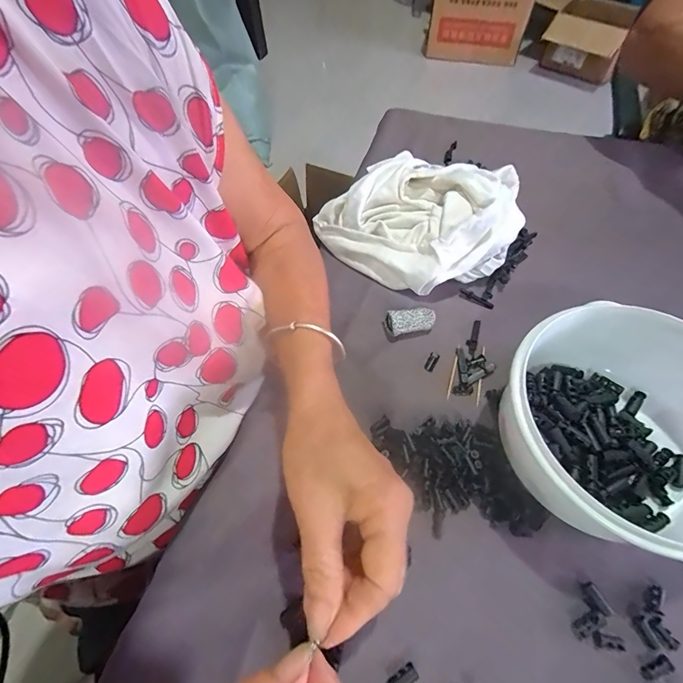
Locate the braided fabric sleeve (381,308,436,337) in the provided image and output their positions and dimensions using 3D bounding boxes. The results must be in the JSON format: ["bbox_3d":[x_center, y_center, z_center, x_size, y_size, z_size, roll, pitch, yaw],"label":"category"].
[{"bbox_3d":[0.067,-0.019,0.352,0.047,0.018,0.023,-13,60,-6],"label":"braided fabric sleeve"}]

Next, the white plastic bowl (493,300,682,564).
[{"bbox_3d":[0.193,0.061,0.260,0.147,0.075,0.155,-1,59,1],"label":"white plastic bowl"}]

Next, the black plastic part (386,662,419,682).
[{"bbox_3d":[0.037,0.208,0.224,0.020,0.009,0.009,-30,63,-16],"label":"black plastic part"}]

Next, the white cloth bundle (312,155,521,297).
[{"bbox_3d":[0.081,-0.143,0.402,0.210,0.064,0.178,16,61,11],"label":"white cloth bundle"}]

